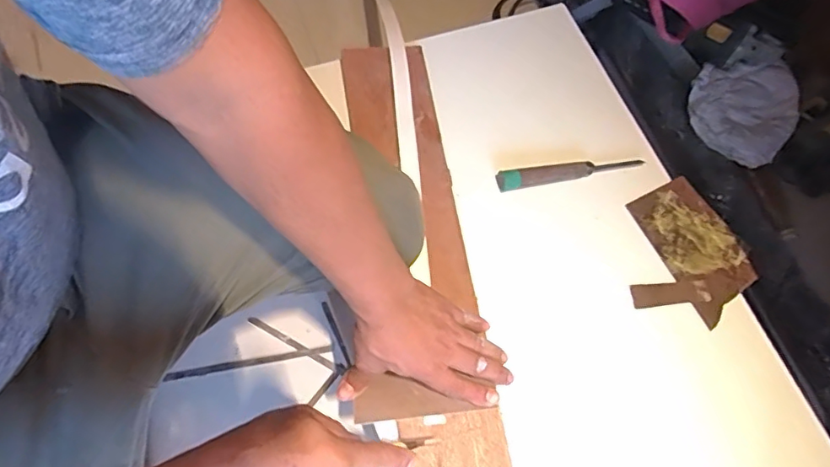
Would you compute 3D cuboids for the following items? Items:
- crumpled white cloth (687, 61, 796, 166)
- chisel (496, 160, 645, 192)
[{"bbox_3d":[0.507,-0.196,0.833,0.166,0.070,0.164,38,69,8],"label":"crumpled white cloth"},{"bbox_3d":[0.201,-0.079,0.681,0.194,0.016,0.020,-6,70,-10],"label":"chisel"}]

